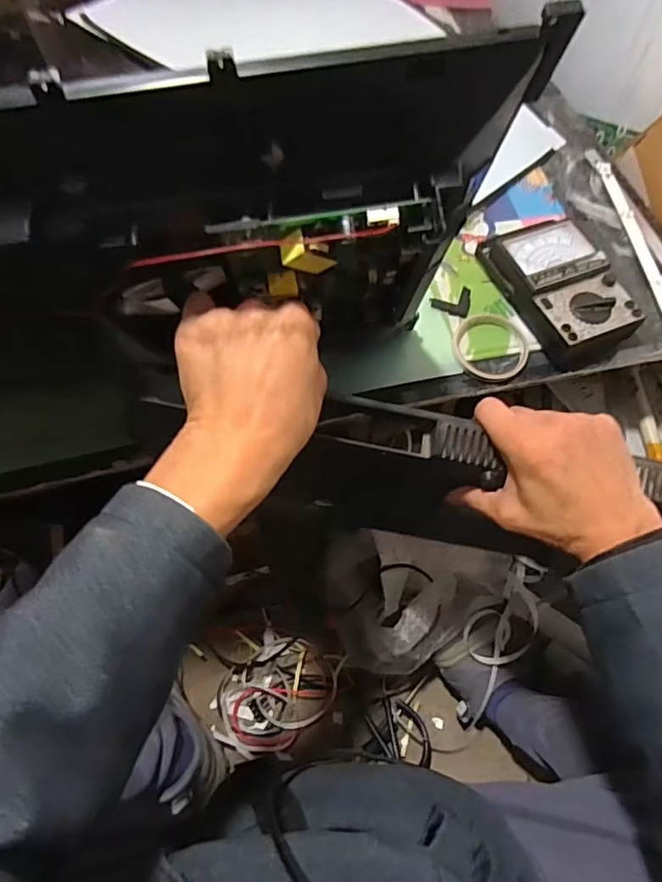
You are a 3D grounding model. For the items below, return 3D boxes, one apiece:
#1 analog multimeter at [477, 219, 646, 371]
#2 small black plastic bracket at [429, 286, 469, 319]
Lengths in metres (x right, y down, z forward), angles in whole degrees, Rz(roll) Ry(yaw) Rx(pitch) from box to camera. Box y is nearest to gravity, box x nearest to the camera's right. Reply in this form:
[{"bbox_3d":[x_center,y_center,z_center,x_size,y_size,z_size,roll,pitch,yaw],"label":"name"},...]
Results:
[{"bbox_3d":[0.273,-0.187,0.648,0.113,0.049,0.191,-22,65,-12],"label":"analog multimeter"},{"bbox_3d":[0.151,-0.176,0.668,0.047,0.004,0.049,24,65,11],"label":"small black plastic bracket"}]

